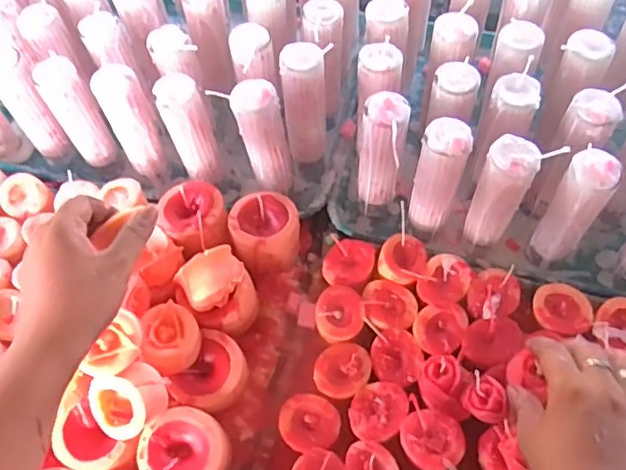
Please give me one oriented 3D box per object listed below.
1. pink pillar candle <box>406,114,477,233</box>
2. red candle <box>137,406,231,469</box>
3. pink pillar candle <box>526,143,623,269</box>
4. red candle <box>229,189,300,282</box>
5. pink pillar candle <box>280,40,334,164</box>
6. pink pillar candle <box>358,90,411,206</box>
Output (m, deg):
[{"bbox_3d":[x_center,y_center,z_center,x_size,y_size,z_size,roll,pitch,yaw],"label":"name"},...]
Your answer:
[{"bbox_3d":[0.116,-0.051,0.557,0.042,0.132,0.041,16,63,11],"label":"pink pillar candle"},{"bbox_3d":[-0.105,0.186,0.501,0.067,0.056,0.066,-1,61,2],"label":"red candle"},{"bbox_3d":[0.231,-0.017,0.539,0.037,0.154,0.034,34,68,19],"label":"pink pillar candle"},{"bbox_3d":[-0.047,0.003,0.602,0.068,0.062,0.074,-1,61,2],"label":"red candle"},{"bbox_3d":[-0.008,-0.132,0.612,0.041,0.141,0.038,18,64,12],"label":"pink pillar candle"},{"bbox_3d":[0.067,-0.070,0.583,0.040,0.160,0.041,7,62,7],"label":"pink pillar candle"}]

